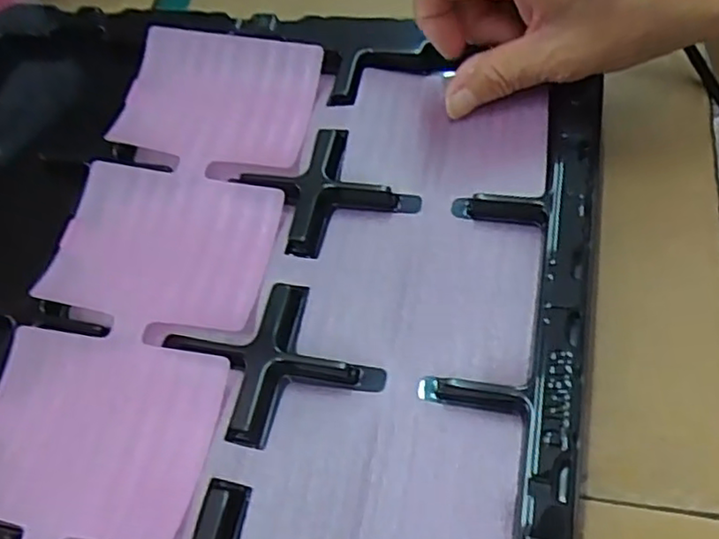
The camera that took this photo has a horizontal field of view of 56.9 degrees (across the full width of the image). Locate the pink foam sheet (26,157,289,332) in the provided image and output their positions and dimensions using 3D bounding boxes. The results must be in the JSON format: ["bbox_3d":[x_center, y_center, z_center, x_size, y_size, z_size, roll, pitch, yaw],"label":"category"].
[{"bbox_3d":[-0.084,-0.012,0.285,0.090,0.008,0.072,8,63,8],"label":"pink foam sheet"}]

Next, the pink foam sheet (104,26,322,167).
[{"bbox_3d":[-0.068,-0.083,0.318,0.090,0.012,0.071,6,61,14],"label":"pink foam sheet"}]

